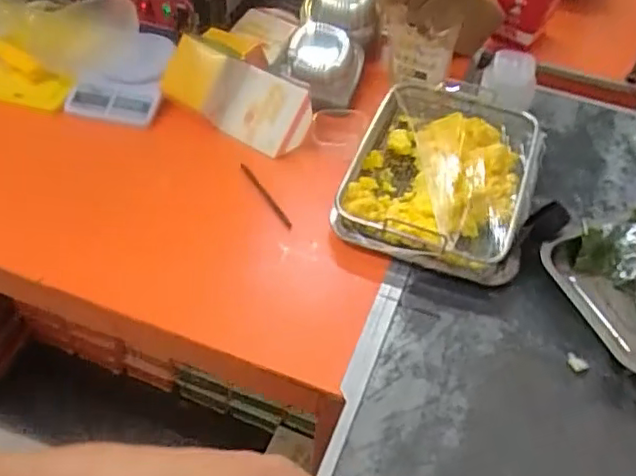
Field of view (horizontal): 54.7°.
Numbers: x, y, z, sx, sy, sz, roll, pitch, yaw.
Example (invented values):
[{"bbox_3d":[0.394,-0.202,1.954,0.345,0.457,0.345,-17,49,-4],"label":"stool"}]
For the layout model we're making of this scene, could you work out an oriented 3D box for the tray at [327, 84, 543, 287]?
[{"bbox_3d":[0.173,-0.092,0.848,0.241,0.057,0.329,18,50,10],"label":"tray"}]

